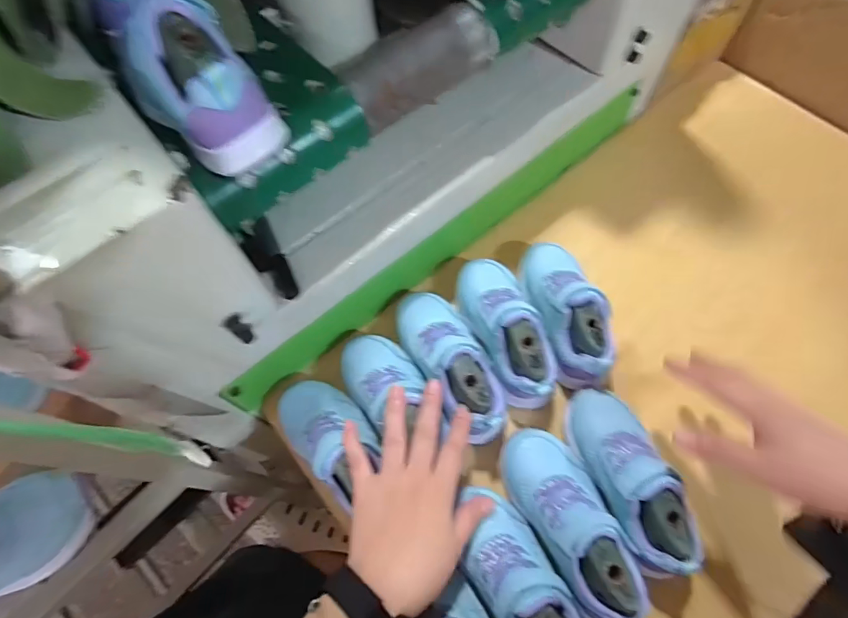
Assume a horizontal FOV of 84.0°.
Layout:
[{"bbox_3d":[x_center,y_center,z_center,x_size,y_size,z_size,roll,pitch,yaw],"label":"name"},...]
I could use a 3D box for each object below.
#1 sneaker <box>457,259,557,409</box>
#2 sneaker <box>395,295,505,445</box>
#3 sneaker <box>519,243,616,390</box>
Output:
[{"bbox_3d":[0.087,0.016,0.487,0.071,0.067,0.173,-19,66,-5],"label":"sneaker"},{"bbox_3d":[0.026,0.048,0.477,0.067,0.068,0.172,-28,67,-9],"label":"sneaker"},{"bbox_3d":[0.153,-0.003,0.504,0.064,0.089,0.173,-12,52,-2],"label":"sneaker"}]

